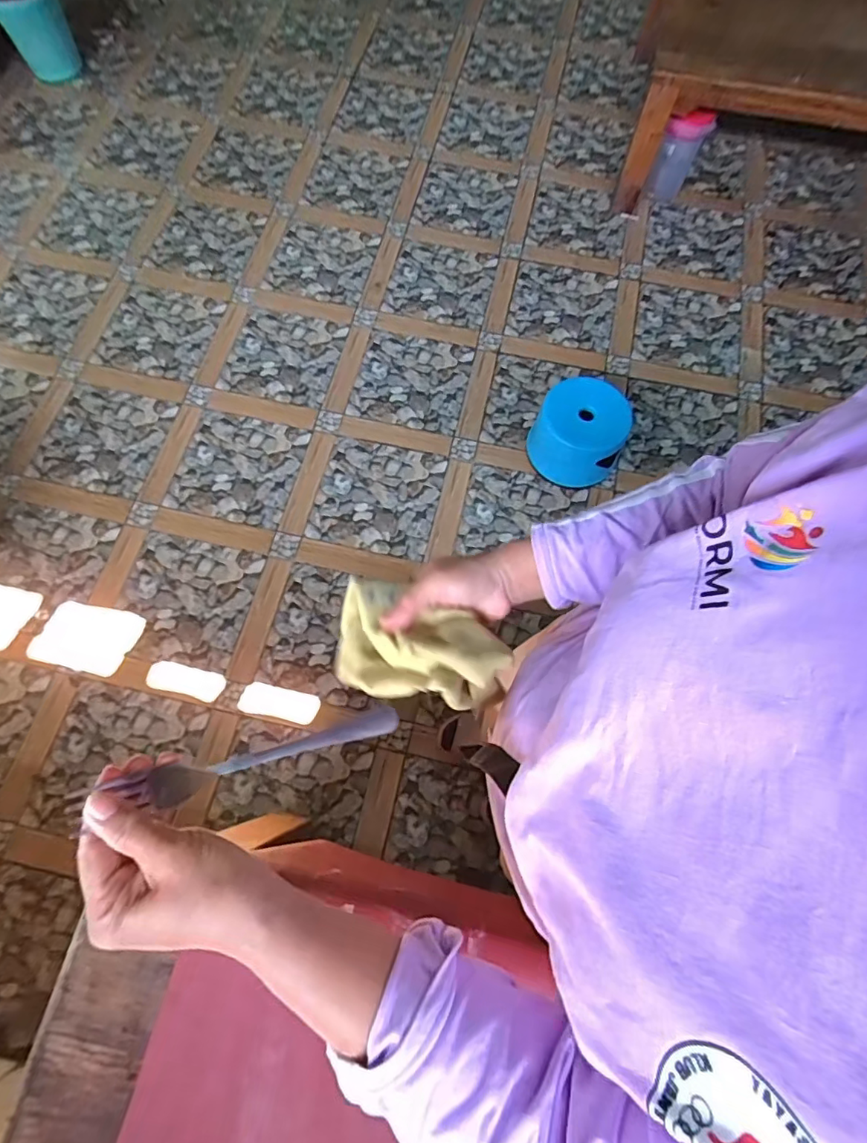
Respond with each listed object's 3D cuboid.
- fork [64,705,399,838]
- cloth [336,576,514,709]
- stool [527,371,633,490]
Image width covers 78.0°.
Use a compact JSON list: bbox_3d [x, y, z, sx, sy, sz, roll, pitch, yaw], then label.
[{"bbox_3d":[-0.106,0.111,0.313,0.177,0.011,0.019,-13,71,-16],"label":"fork"},{"bbox_3d":[-0.011,0.055,0.385,0.125,0.038,0.076,19,71,6],"label":"cloth"},{"bbox_3d":[0.401,-0.390,1.487,0.239,0.177,0.247,14,71,5],"label":"stool"}]

